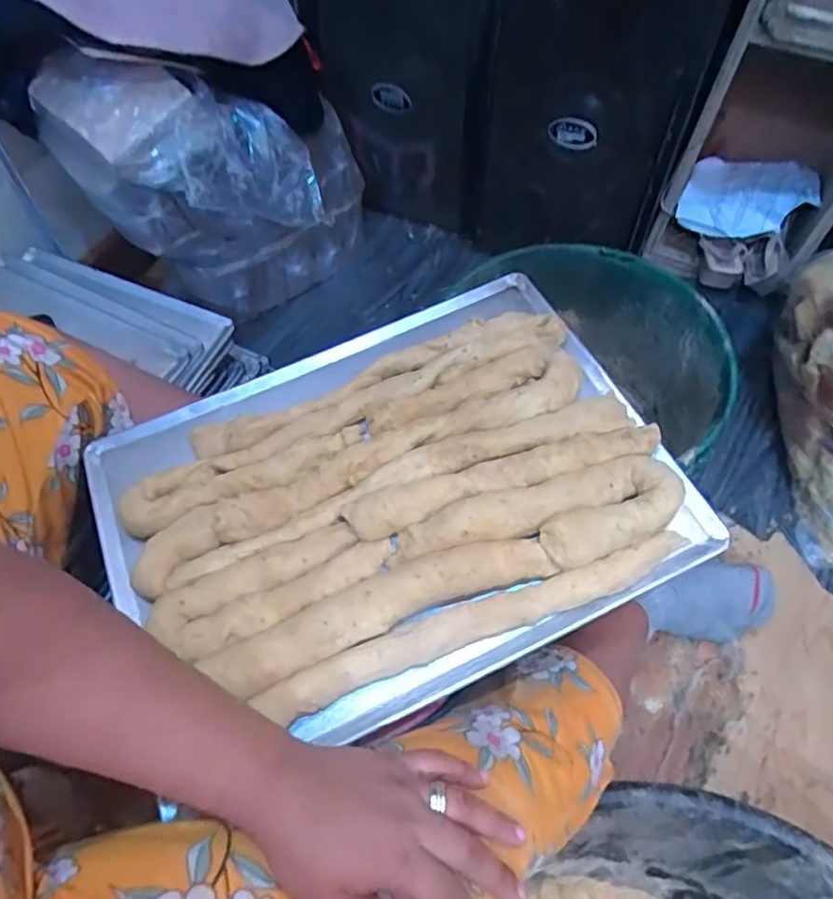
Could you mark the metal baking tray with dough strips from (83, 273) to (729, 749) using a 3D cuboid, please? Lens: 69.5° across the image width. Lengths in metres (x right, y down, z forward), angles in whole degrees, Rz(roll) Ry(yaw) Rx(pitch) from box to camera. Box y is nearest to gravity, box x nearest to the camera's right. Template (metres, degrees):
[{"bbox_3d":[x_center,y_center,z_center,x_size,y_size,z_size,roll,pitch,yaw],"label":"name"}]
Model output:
[{"bbox_3d":[-0.025,0.030,0.493,0.435,0.057,0.322,-22,59,-13],"label":"metal baking tray with dough strips"}]

